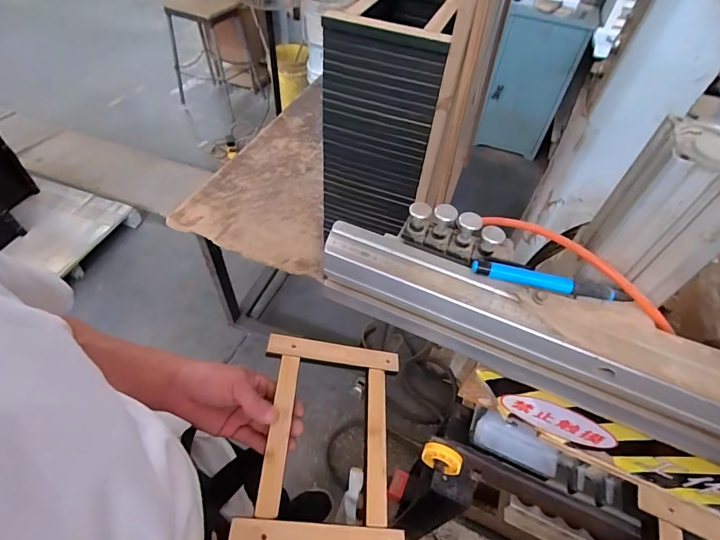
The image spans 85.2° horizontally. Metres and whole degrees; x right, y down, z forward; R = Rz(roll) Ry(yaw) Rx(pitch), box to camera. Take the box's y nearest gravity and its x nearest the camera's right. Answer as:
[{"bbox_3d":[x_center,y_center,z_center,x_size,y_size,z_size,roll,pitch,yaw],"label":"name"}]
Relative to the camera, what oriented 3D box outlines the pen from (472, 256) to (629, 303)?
[{"bbox_3d":[0.154,0.008,0.318,0.122,0.010,0.015,13,51,7],"label":"pen"}]

